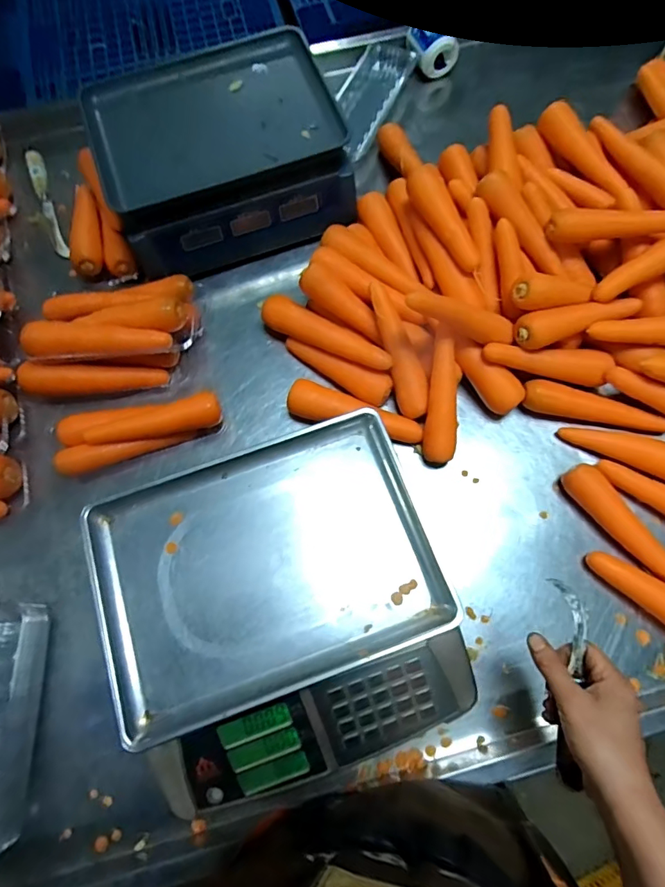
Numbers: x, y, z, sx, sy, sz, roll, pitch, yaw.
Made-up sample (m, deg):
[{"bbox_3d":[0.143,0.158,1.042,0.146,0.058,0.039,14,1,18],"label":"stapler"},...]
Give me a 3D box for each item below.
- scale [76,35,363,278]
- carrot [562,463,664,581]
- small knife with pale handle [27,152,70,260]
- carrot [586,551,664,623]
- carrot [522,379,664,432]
[{"bbox_3d":[-0.163,-0.438,0.706,0.321,0.107,0.321,-17,73,-4],"label":"scale"},{"bbox_3d":[0.357,0.103,0.588,0.039,0.037,0.175,-36,75,-9],"label":"carrot"},{"bbox_3d":[-0.461,-0.391,0.765,0.025,0.021,0.212,-22,74,-5],"label":"small knife with pale handle"},{"bbox_3d":[0.383,0.183,0.557,0.159,0.044,0.037,36,77,11],"label":"carrot"},{"bbox_3d":[0.351,-0.041,0.635,0.191,0.045,0.037,15,74,6],"label":"carrot"}]

